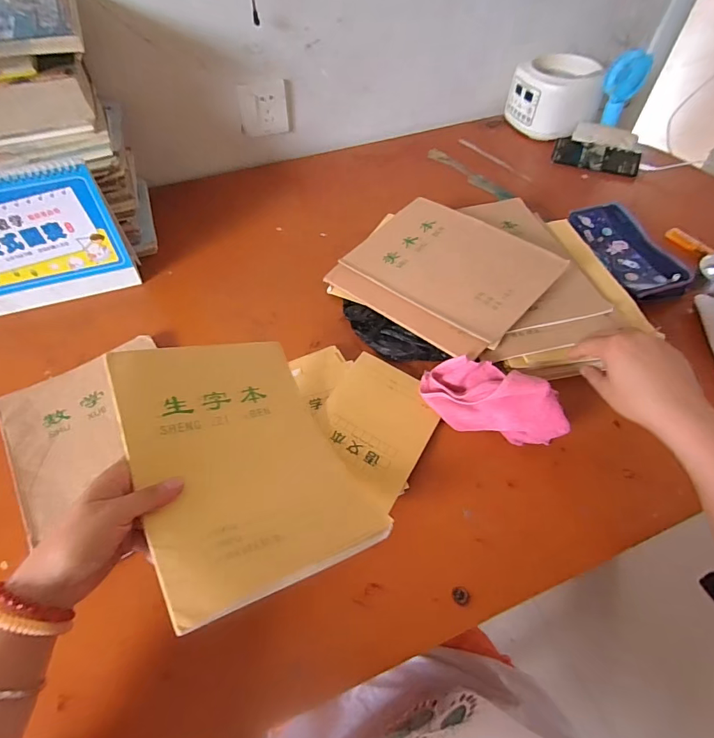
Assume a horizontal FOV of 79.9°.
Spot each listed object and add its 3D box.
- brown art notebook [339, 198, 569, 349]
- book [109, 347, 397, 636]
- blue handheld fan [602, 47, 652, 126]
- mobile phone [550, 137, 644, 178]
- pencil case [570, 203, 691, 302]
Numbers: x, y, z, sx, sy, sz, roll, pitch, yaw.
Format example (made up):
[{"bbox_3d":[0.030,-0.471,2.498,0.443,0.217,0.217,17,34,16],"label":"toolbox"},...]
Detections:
[{"bbox_3d":[0.126,-0.149,0.585,0.254,0.009,0.173,35,70,28],"label":"brown art notebook"},{"bbox_3d":[-0.103,0.078,0.397,0.184,0.031,0.244,-9,52,-37],"label":"book"},{"bbox_3d":[0.476,-0.501,0.776,0.065,0.131,0.028,20,56,15],"label":"blue handheld fan"},{"bbox_3d":[0.443,-0.395,0.791,0.150,0.011,0.070,24,71,19],"label":"mobile phone"},{"bbox_3d":[0.394,-0.174,0.629,0.089,0.030,0.187,-11,54,-8],"label":"pencil case"}]

